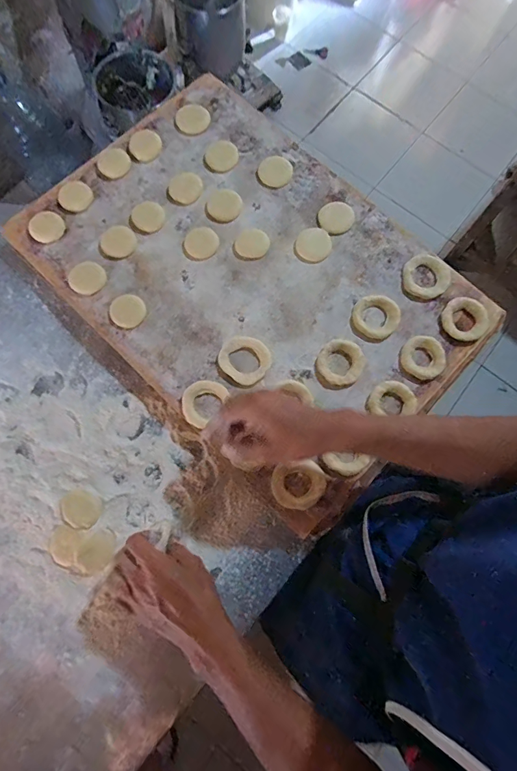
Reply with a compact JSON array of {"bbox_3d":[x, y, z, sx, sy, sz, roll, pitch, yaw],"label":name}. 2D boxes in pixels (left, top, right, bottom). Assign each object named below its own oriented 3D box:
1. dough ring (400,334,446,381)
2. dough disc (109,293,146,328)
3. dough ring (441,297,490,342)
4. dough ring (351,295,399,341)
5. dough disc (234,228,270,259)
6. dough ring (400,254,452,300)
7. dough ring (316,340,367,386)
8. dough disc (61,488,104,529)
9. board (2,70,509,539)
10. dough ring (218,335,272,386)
[{"bbox_3d":[0.218,-0.037,0.515,0.056,0.018,0.054,1,76,-2],"label":"dough ring"},{"bbox_3d":[-0.178,-0.102,0.532,0.048,0.010,0.045,1,76,-2],"label":"dough disc"},{"bbox_3d":[0.279,-0.090,0.528,0.061,0.012,0.058,1,76,-2],"label":"dough ring"},{"bbox_3d":[0.158,-0.093,0.528,0.061,0.012,0.061,1,76,-2],"label":"dough ring"},{"bbox_3d":[-0.009,-0.203,0.555,0.048,0.004,0.045,1,76,-2],"label":"dough disc"},{"bbox_3d":[0.233,-0.151,0.541,0.064,0.008,0.063,1,76,-2],"label":"dough ring"},{"bbox_3d":[0.108,-0.030,0.509,0.058,0.013,0.059,1,76,-2],"label":"dough ring"},{"bbox_3d":[-0.220,0.152,0.483,0.049,0.005,0.043,37,64,0],"label":"dough disc"},{"bbox_3d":[-0.014,-0.159,0.549,0.420,0.027,0.601,-44,82,-11],"label":"board"},{"bbox_3d":[-0.018,-0.036,0.514,0.065,0.008,0.060,1,76,-2],"label":"dough ring"}]

